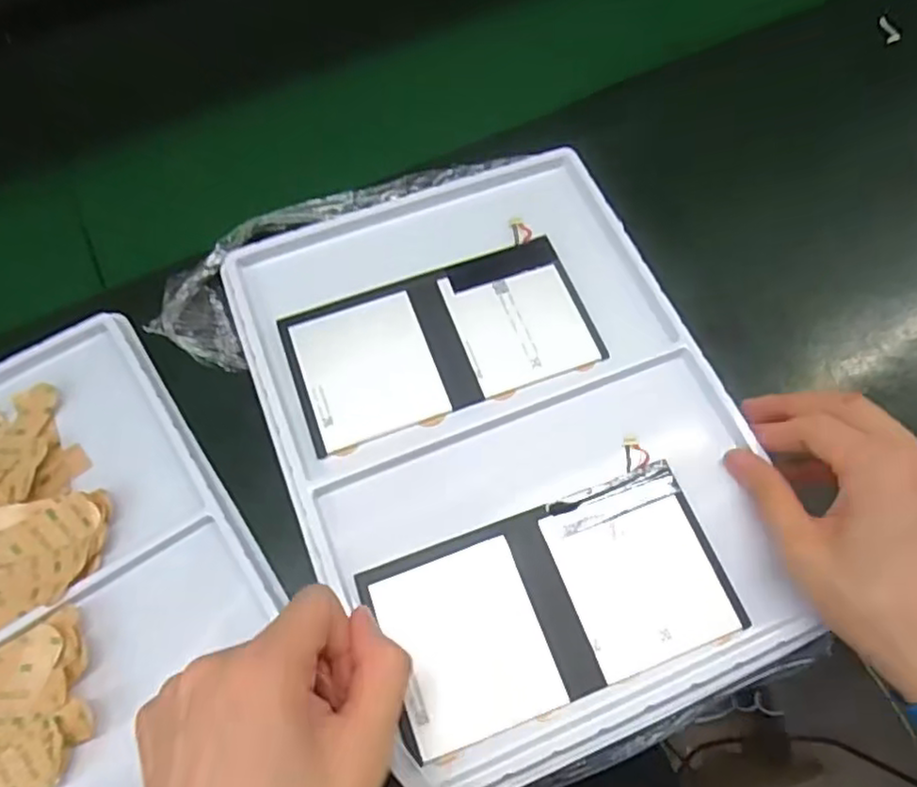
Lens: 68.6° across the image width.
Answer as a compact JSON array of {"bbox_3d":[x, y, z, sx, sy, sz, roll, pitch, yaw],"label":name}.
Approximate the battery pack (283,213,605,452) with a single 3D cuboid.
[{"bbox_3d":[-0.010,-0.032,0.393,0.171,0.007,0.093,-20,66,-9],"label":"battery pack"}]

